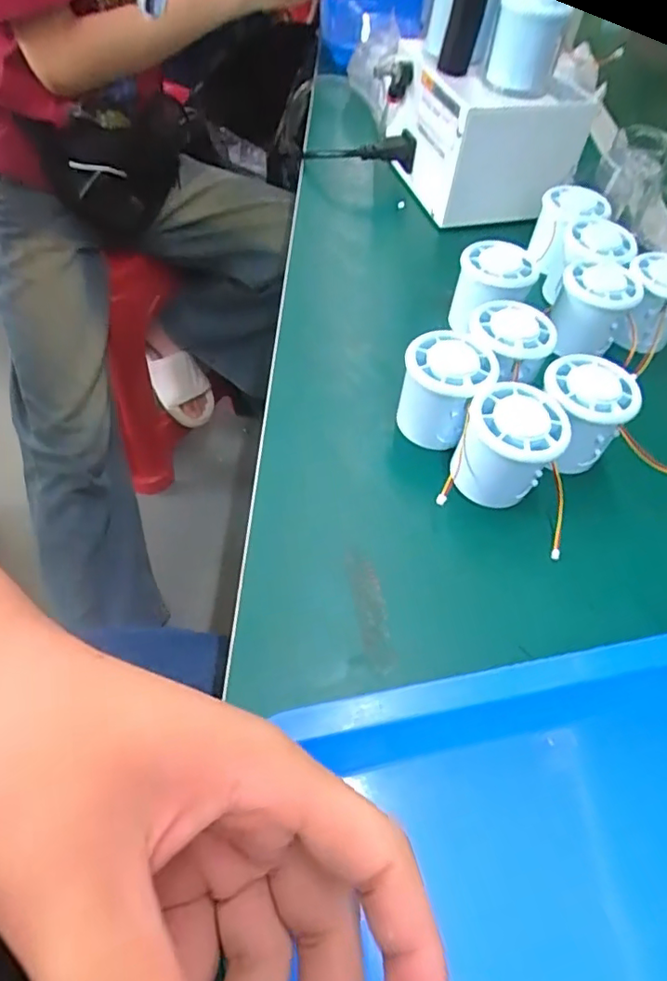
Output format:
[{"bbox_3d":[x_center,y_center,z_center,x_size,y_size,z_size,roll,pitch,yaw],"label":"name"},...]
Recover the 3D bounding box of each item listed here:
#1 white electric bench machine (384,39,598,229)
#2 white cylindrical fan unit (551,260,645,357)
[{"bbox_3d":[0.140,-0.348,0.568,0.137,0.113,0.165,-11,54,-12],"label":"white electric bench machine"},{"bbox_3d":[0.200,-0.142,0.448,0.053,0.053,0.053,3,53,-4],"label":"white cylindrical fan unit"}]

